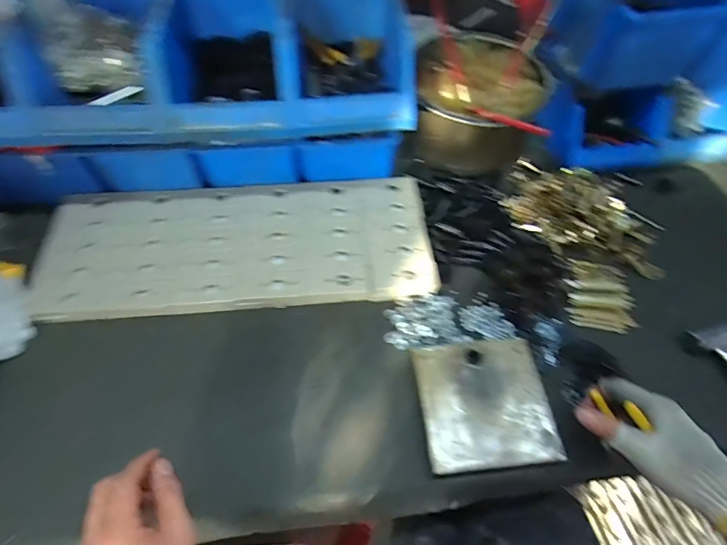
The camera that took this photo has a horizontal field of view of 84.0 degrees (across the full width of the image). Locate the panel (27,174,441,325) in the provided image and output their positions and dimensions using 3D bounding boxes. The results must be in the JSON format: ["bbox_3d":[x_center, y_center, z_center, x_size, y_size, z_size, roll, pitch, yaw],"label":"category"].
[{"bbox_3d":[-0.178,-0.042,0.593,0.544,0.016,0.213,-6,62,-6],"label":"panel"}]

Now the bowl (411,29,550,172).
[{"bbox_3d":[0.189,-0.293,0.671,0.209,0.137,0.245,32,64,14],"label":"bowl"}]

